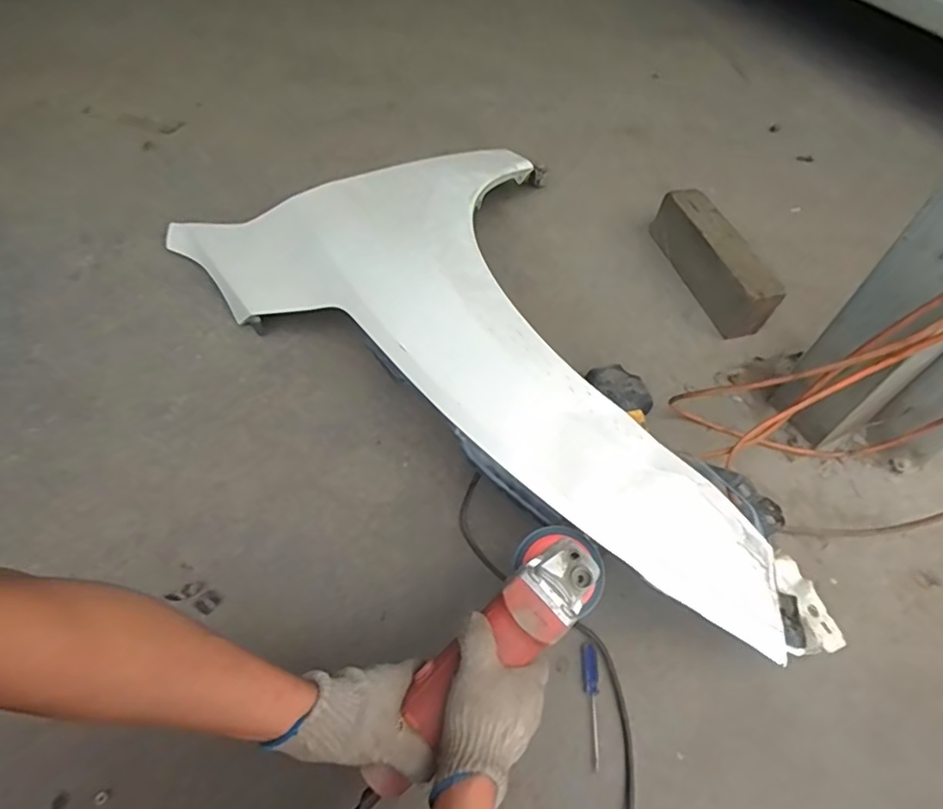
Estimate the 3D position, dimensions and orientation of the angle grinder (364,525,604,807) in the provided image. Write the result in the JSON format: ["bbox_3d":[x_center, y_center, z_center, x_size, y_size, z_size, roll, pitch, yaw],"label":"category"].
[{"bbox_3d":[0.016,0.214,0.513,0.284,0.087,0.087,-41,66,-19],"label":"angle grinder"}]

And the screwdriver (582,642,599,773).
[{"bbox_3d":[0.128,0.321,0.614,0.017,0.012,0.119,6,55,1],"label":"screwdriver"}]

